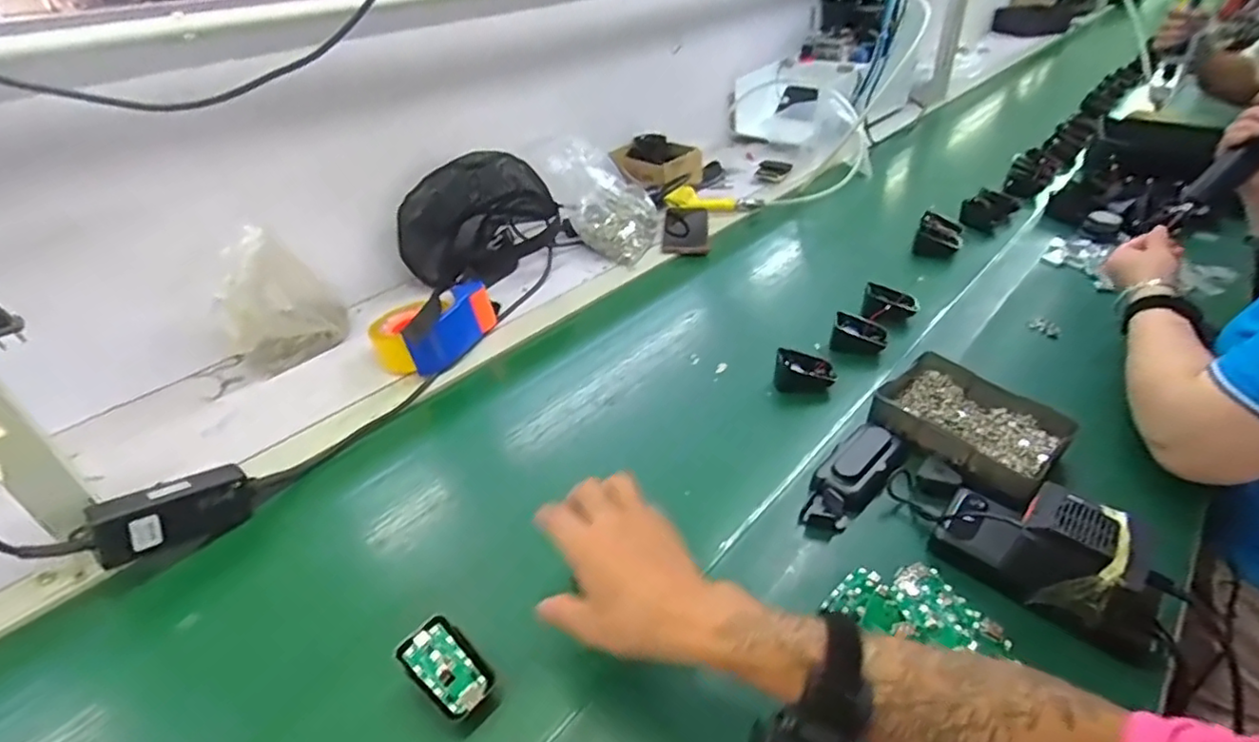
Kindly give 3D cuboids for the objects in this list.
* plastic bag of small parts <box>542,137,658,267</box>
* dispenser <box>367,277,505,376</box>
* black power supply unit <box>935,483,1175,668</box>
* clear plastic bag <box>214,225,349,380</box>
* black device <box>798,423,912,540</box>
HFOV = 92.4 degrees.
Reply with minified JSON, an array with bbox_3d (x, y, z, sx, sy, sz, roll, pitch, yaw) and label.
[{"bbox_3d":[-0.038,-0.277,0.991,0.164,0.155,0.160,-1,36,2],"label":"plastic bag of small parts"},{"bbox_3d":[-0.254,-0.064,0.781,0.101,0.078,0.151,18,41,26],"label":"dispenser"},{"bbox_3d":[0.329,0.131,0.467,0.075,0.063,0.156,-29,44,-31],"label":"black power supply unit"},{"bbox_3d":[-0.438,-0.086,0.760,0.145,0.159,0.064,-31,45,-33],"label":"clear plastic bag"},{"bbox_3d":[0.210,0.100,0.572,0.054,0.031,0.144,28,46,35],"label":"black device"}]

